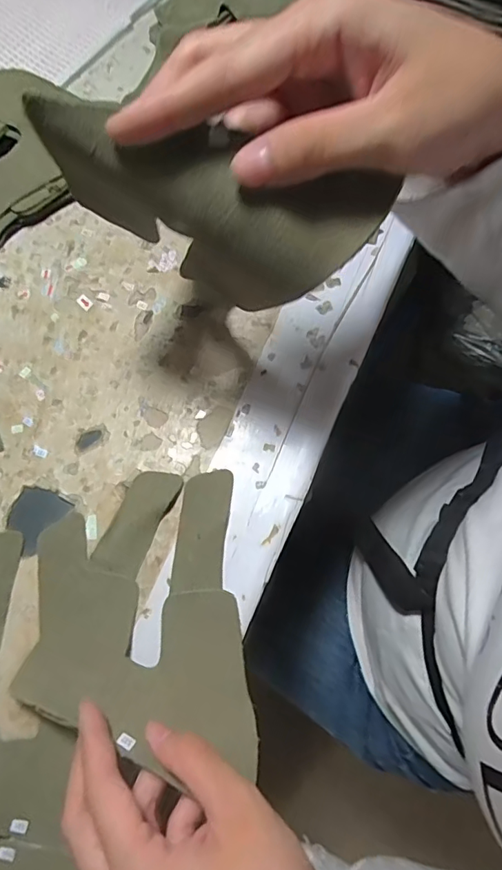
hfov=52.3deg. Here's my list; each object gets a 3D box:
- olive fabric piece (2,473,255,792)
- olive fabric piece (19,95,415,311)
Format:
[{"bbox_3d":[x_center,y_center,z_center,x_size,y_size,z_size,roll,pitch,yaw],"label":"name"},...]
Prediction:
[{"bbox_3d":[-0.063,0.091,0.279,0.119,0.043,0.144,-3,75,0],"label":"olive fabric piece"},{"bbox_3d":[-0.018,-0.088,0.205,0.128,0.063,0.031,18,76,-1],"label":"olive fabric piece"}]

